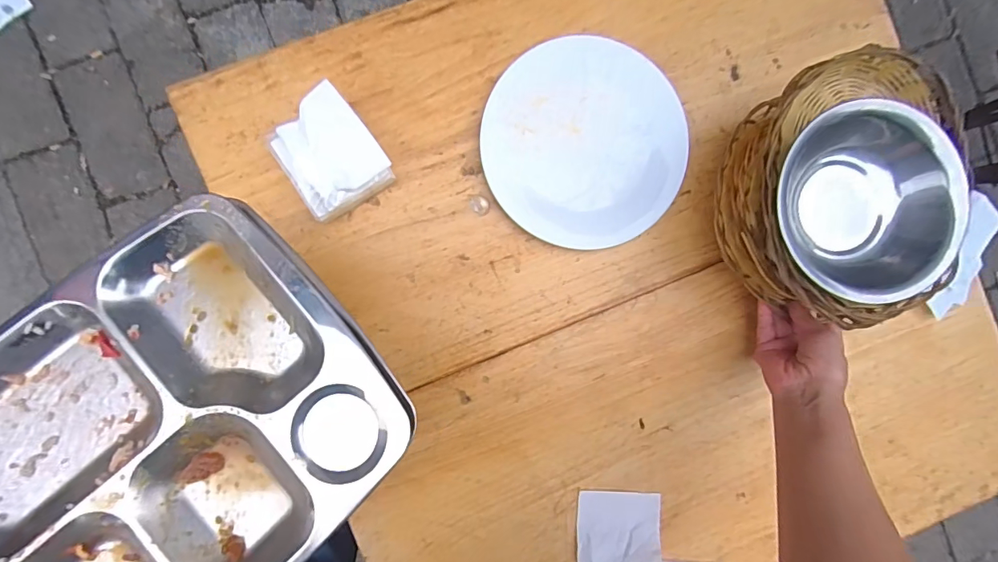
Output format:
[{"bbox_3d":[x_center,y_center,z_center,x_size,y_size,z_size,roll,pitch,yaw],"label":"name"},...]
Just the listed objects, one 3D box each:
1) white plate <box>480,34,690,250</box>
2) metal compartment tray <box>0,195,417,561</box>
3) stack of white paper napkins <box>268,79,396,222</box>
[{"bbox_3d":[0.095,-0.150,0.493,0.212,0.016,0.217,0,92,-6],"label":"white plate"},{"bbox_3d":[-0.263,0.131,0.323,0.354,0.026,0.256,-41,85,-2],"label":"metal compartment tray"},{"bbox_3d":[-0.163,-0.121,0.447,0.092,0.061,0.096,-33,93,-3],"label":"stack of white paper napkins"}]

